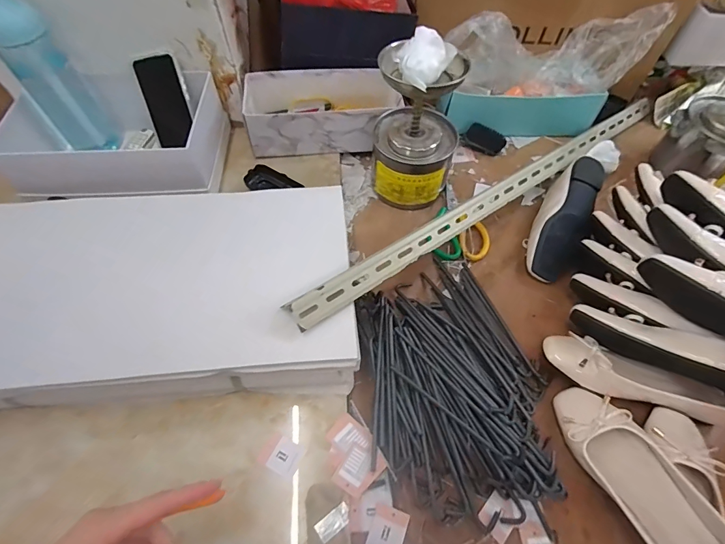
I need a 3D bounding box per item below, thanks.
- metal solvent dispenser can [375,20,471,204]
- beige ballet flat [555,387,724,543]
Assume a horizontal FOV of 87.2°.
[{"bbox_3d":[0.085,-0.230,0.594,0.126,0.255,0.129,11,60,6],"label":"metal solvent dispenser can"},{"bbox_3d":[0.315,0.230,0.416,0.092,0.071,0.237,-16,42,-10],"label":"beige ballet flat"}]

